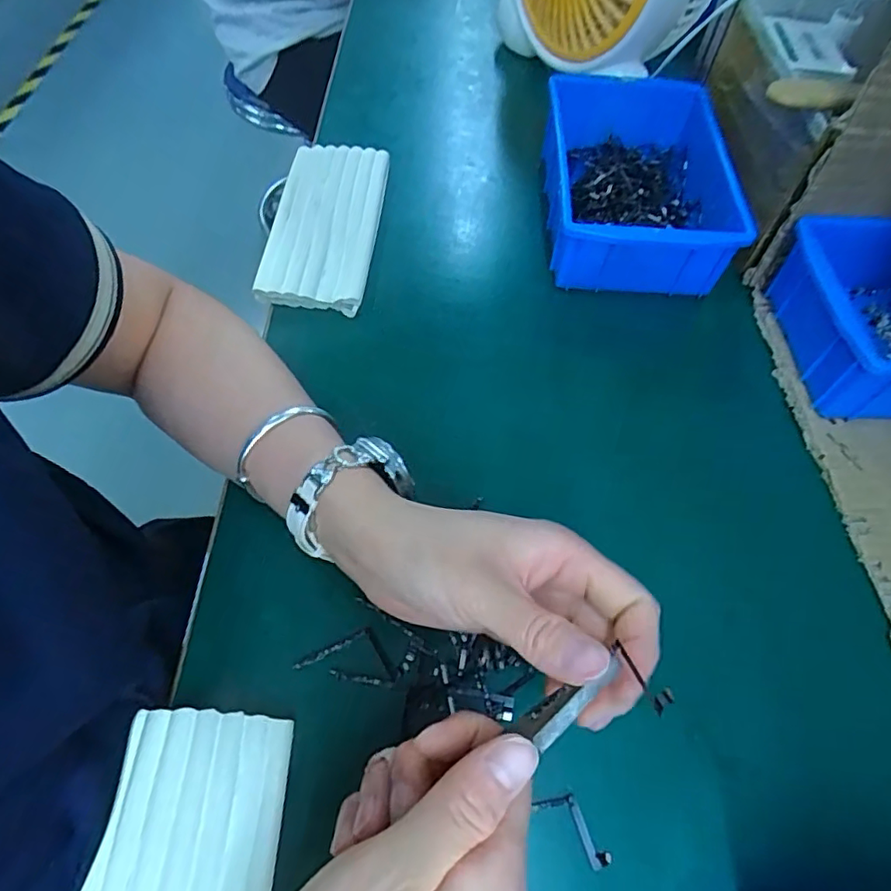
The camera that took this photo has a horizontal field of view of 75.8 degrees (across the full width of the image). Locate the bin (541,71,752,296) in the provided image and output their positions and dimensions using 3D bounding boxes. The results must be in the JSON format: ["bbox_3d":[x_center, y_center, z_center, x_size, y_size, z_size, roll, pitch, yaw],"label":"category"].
[{"bbox_3d":[0.151,-0.211,0.460,0.141,0.068,0.208,7,61,1],"label":"bin"}]

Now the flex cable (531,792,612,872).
[{"bbox_3d":[0.061,0.176,0.264,0.040,0.004,0.016,38,66,17],"label":"flex cable"}]

